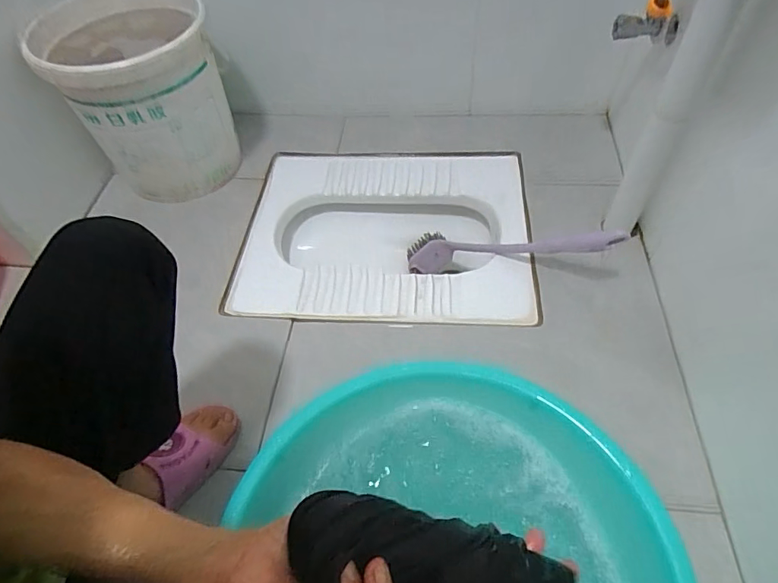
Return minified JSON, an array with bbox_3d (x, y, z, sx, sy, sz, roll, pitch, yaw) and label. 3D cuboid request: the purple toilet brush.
[{"bbox_3d":[0.201,-0.070,0.852,0.452,0.067,0.077,1,45,49],"label":"purple toilet brush"}]

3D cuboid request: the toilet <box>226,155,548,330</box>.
[{"bbox_3d":[-0.004,-0.088,0.978,0.552,0.162,0.451,2,55,5],"label":"toilet"}]

